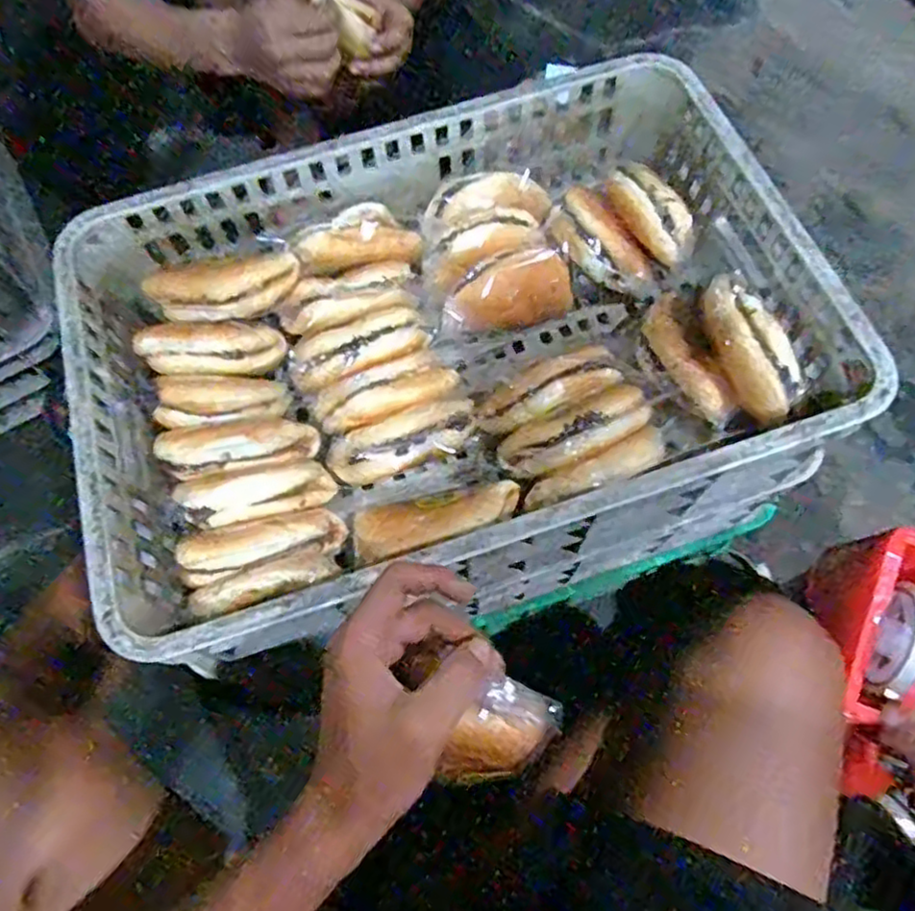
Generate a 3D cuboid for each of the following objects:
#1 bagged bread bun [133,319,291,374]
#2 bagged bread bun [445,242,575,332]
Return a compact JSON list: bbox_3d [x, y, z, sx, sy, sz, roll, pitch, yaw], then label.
[{"bbox_3d":[-0.227,-0.098,0.623,0.133,0.052,0.049,-3,65,-15],"label":"bagged bread bun"},{"bbox_3d":[0.047,-0.158,0.659,0.119,0.072,0.049,-15,67,-3],"label":"bagged bread bun"}]

